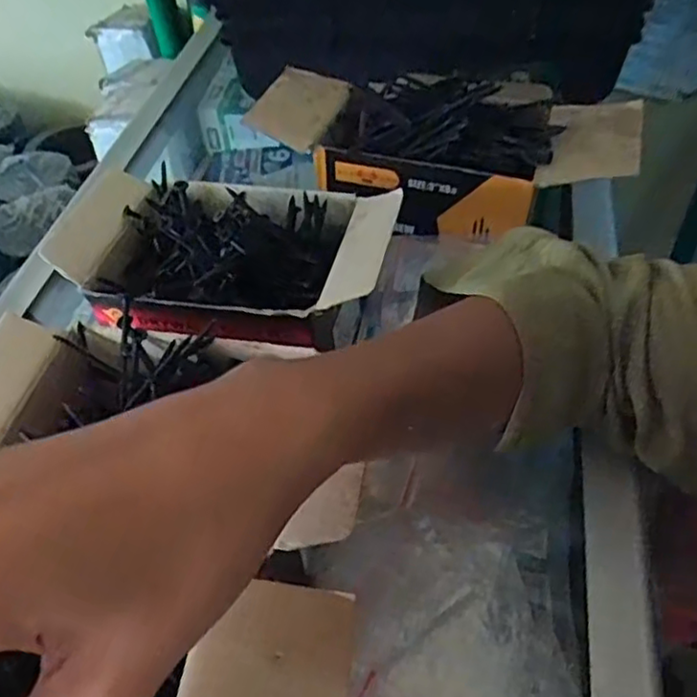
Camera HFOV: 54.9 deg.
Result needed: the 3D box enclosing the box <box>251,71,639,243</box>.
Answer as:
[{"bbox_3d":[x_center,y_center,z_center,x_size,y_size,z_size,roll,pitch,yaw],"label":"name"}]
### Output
[{"bbox_3d":[0.055,-0.127,0.416,0.222,0.059,0.093,14,52,17],"label":"box"}]

